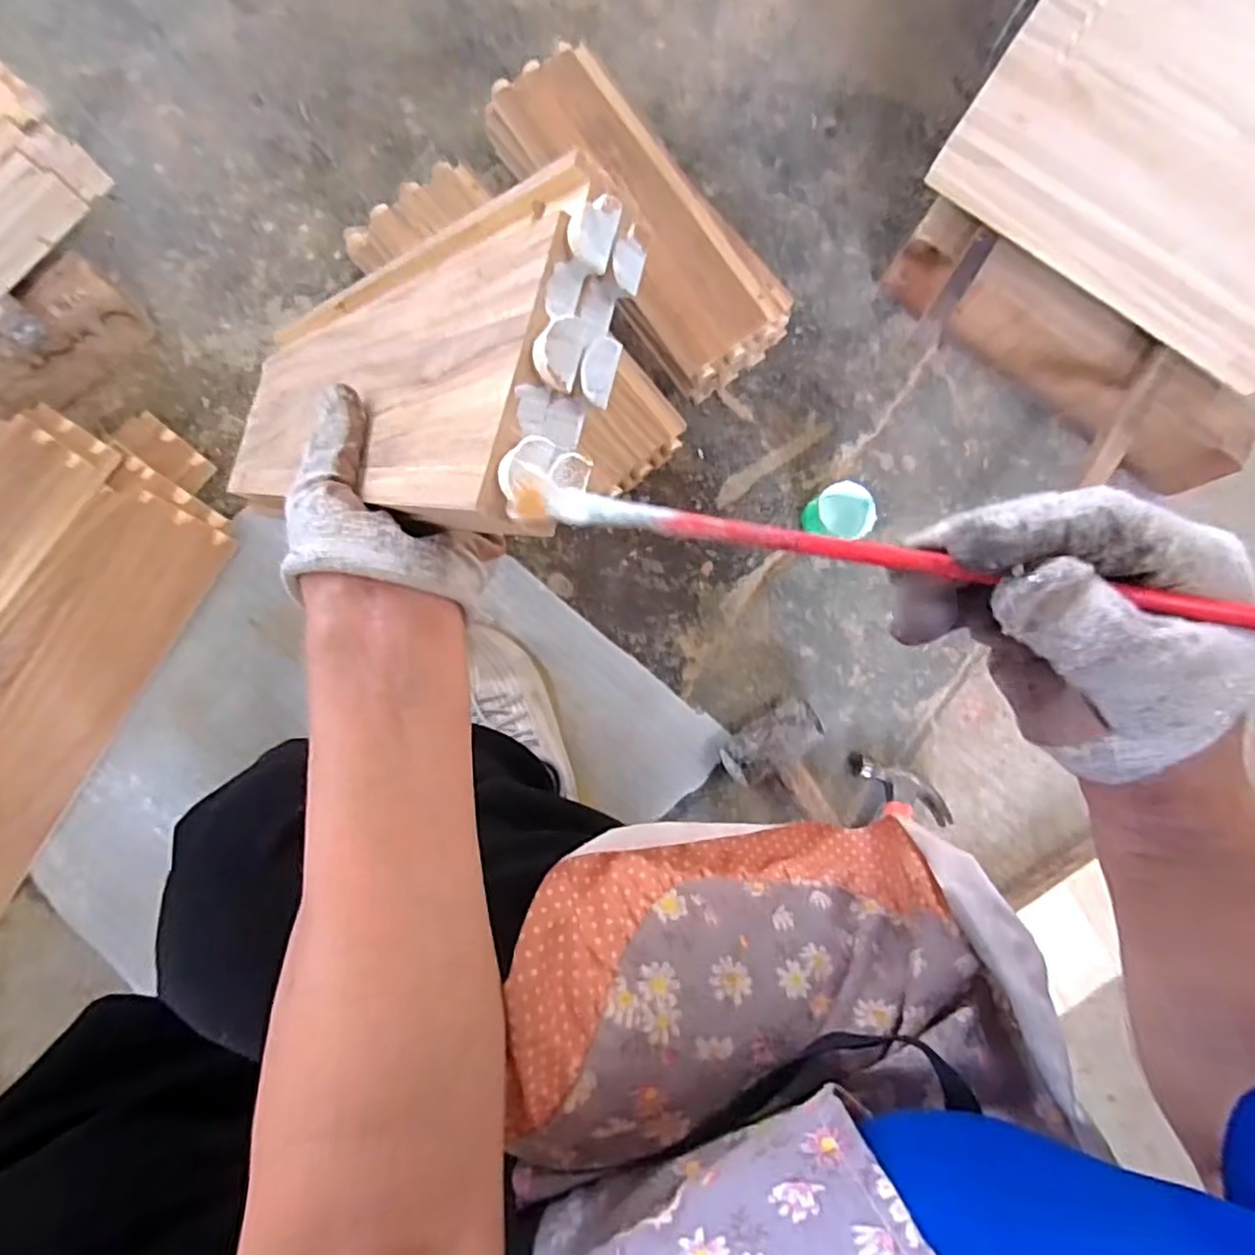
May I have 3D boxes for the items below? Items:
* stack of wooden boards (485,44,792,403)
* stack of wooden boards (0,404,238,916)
[{"bbox_3d":[0.014,-0.436,0.749,0.130,0.099,0.373,-37,88,-6],"label":"stack of wooden boards"},{"bbox_3d":[-0.635,0.048,0.662,0.251,0.090,0.592,31,84,0],"label":"stack of wooden boards"}]

